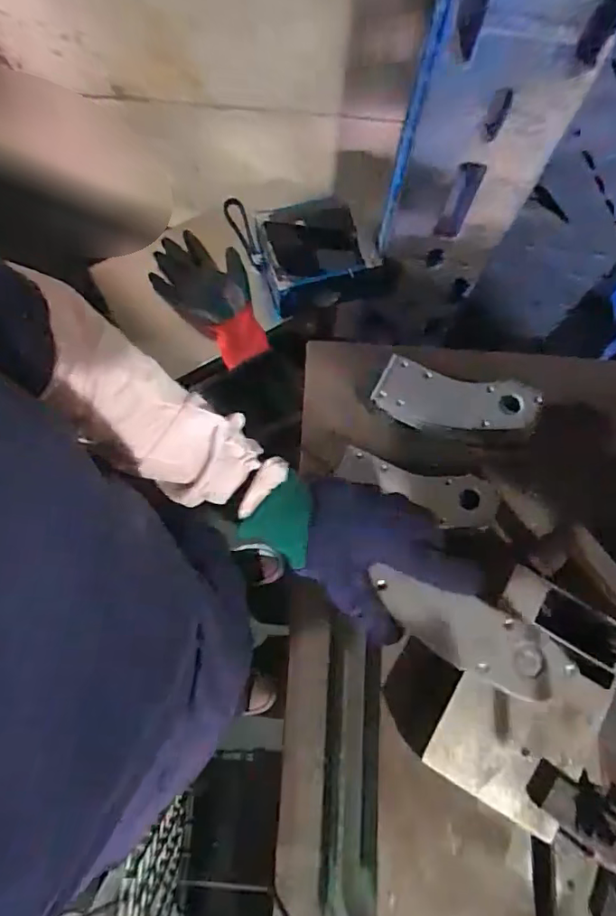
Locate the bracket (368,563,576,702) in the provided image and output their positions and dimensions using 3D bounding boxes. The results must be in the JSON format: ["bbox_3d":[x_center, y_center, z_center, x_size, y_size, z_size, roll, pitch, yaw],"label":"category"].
[{"bbox_3d":[0.125,0.135,0.422,0.156,0.016,0.051,25,76,7],"label":"bracket"}]

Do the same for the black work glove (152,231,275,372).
[{"bbox_3d":[-0.132,-0.237,0.805,0.123,0.042,0.217,-42,79,-11],"label":"black work glove"}]

